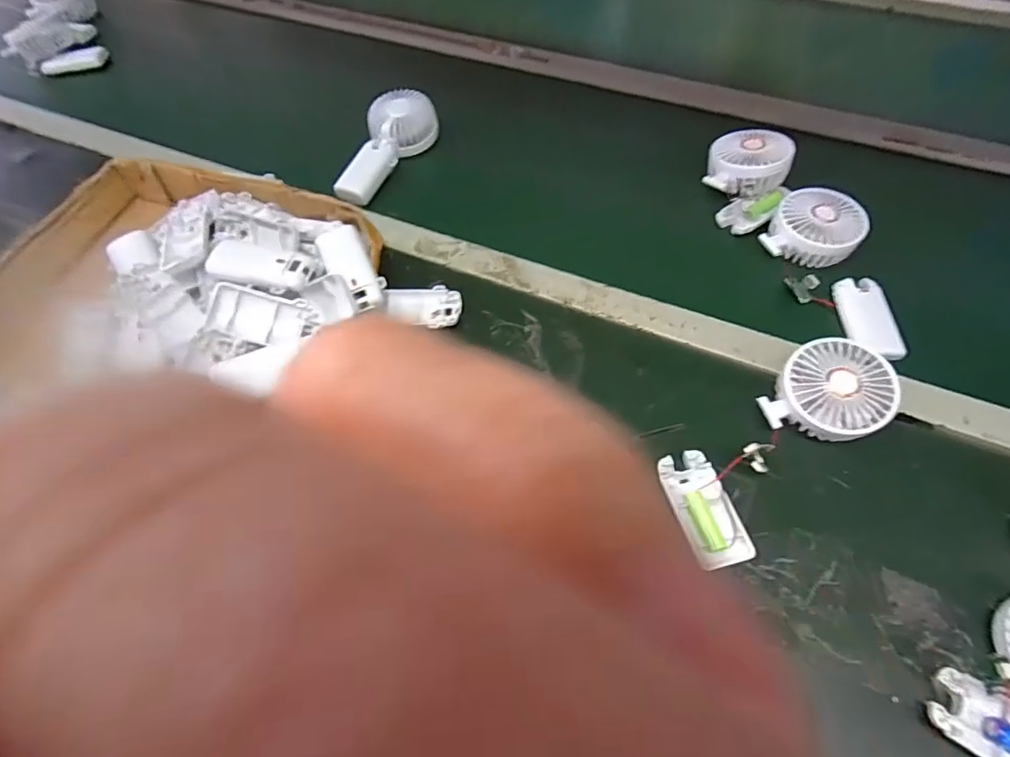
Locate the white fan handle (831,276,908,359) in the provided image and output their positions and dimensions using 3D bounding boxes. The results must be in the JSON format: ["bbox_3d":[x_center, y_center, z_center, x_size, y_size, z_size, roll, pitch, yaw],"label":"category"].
[{"bbox_3d":[0.365,-0.062,0.511,0.039,0.021,0.093,-2,59,2],"label":"white fan handle"}]

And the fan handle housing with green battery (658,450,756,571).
[{"bbox_3d":[0.166,0.108,0.423,0.042,0.015,0.094,-16,60,-6],"label":"fan handle housing with green battery"}]

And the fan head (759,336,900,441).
[{"bbox_3d":[0.286,0.013,0.446,0.096,0.044,0.084,-35,65,-18],"label":"fan head"}]

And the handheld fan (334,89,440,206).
[{"bbox_3d":[-0.151,-0.297,0.636,0.076,0.054,0.166,13,61,11],"label":"handheld fan"}]

